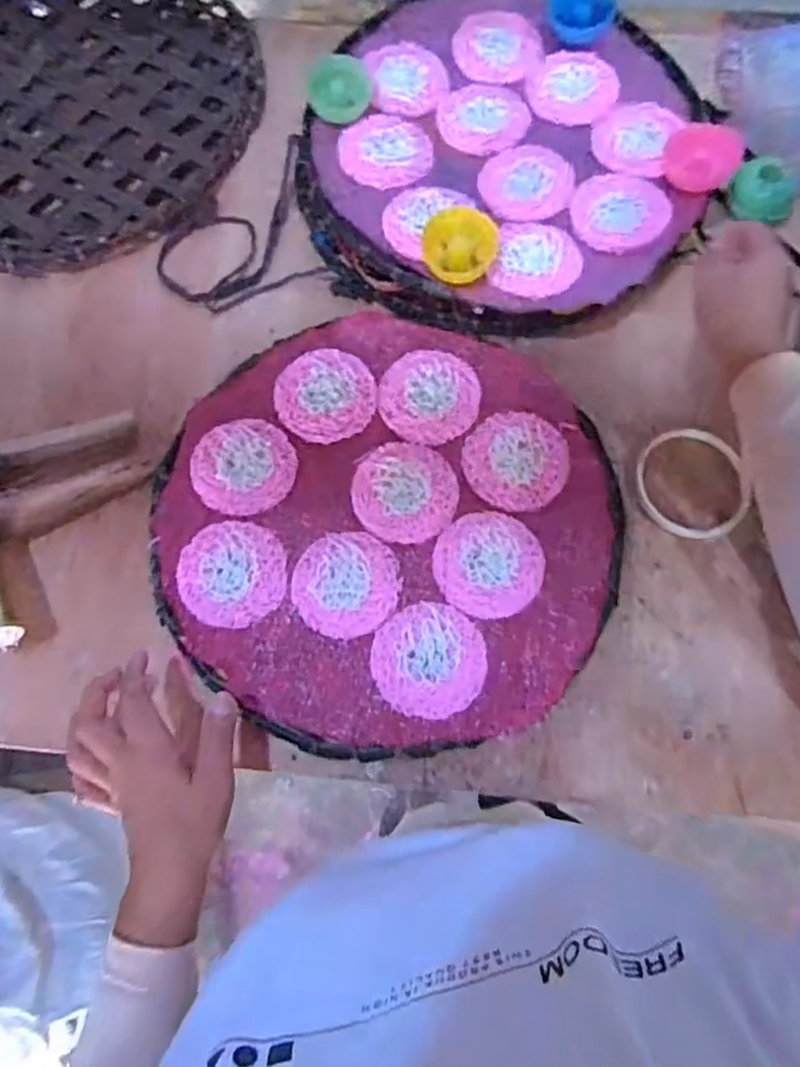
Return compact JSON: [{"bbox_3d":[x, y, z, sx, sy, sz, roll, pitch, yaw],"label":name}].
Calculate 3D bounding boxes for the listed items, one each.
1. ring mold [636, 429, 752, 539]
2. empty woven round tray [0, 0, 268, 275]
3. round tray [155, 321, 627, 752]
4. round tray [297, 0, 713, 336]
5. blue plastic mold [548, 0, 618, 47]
[{"bbox_3d":[0.231,-0.041,0.535,0.090,0.010,0.082,-1,71,2],"label":"ring mold"},{"bbox_3d":[-0.334,-0.433,0.674,0.381,0.022,0.399,-1,71,2],"label":"empty woven round tray"},{"bbox_3d":[-0.011,-0.012,0.523,0.336,0.013,0.340,-1,71,2],"label":"round tray"},{"bbox_3d":[0.094,-0.338,0.606,0.335,0.056,0.336,-1,71,2],"label":"round tray"},{"bbox_3d":[0.166,-0.480,0.624,0.059,0.028,0.052,13,72,7],"label":"blue plastic mold"}]

